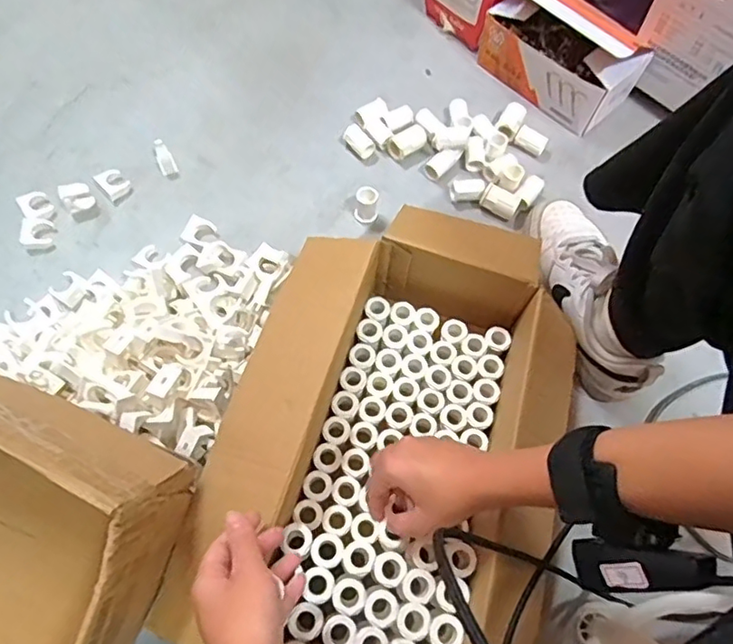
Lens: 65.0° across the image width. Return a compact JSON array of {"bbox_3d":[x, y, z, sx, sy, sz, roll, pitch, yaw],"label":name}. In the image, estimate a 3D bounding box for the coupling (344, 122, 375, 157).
[{"bbox_3d":[-0.009,-0.229,0.729,0.024,0.021,0.043,-42,74,-19],"label":"coupling"}]

